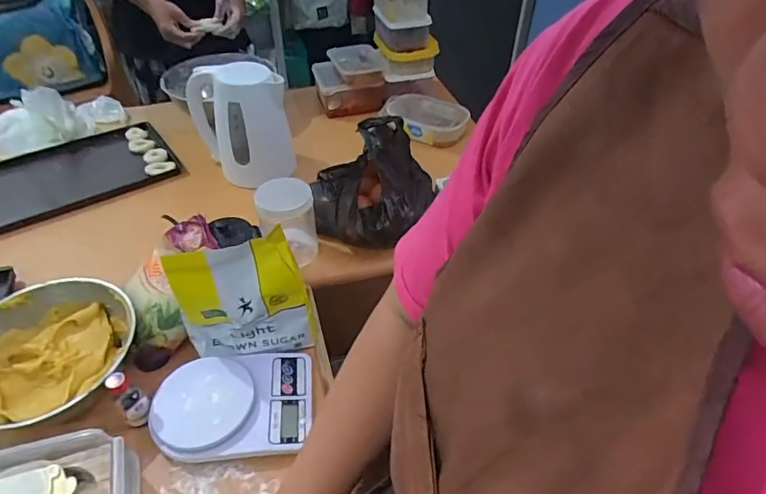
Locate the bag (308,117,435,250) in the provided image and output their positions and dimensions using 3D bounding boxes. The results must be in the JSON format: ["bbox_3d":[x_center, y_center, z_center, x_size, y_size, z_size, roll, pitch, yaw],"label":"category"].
[{"bbox_3d":[-0.012,-0.106,0.849,0.156,0.148,0.213,23,47,22],"label":"bag"}]

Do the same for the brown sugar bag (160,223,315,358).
[{"bbox_3d":[-0.180,0.069,0.630,0.156,0.176,0.053,-17,45,-16],"label":"brown sugar bag"}]

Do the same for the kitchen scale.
[{"bbox_3d":[-0.188,0.197,0.621,0.190,0.031,0.136,-7,43,-6],"label":"kitchen scale"}]

